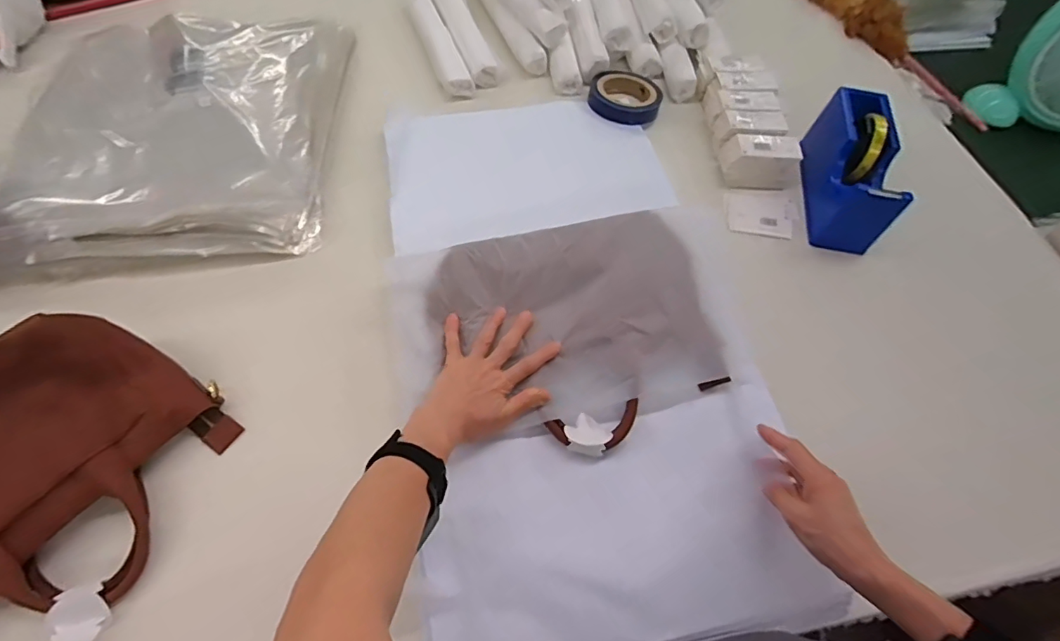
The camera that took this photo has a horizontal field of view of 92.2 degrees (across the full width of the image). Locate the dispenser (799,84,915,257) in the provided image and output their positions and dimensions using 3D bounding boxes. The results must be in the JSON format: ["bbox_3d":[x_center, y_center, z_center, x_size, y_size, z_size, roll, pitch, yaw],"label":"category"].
[{"bbox_3d":[0.440,-0.214,0.699,0.072,0.110,0.236,11,61,5],"label":"dispenser"}]

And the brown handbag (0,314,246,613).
[{"bbox_3d":[-0.444,0.152,0.456,0.219,0.099,0.306,33,65,16],"label":"brown handbag"}]

